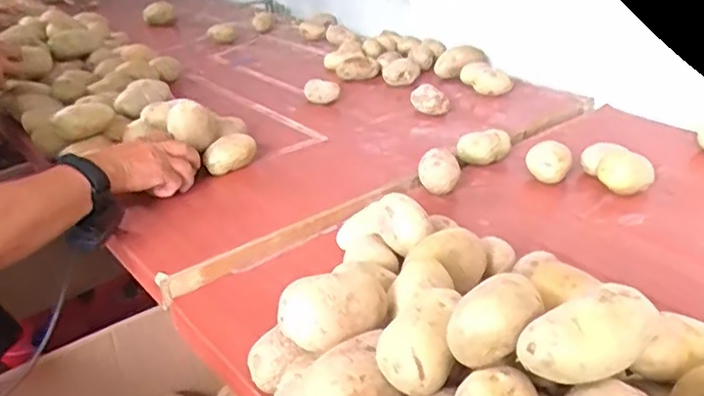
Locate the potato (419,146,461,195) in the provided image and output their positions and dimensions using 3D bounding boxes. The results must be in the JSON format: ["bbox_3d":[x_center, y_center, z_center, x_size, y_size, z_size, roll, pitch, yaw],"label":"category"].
[{"bbox_3d":[0.108,-0.030,0.780,0.047,0.049,0.048,-2,29,0],"label":"potato"}]

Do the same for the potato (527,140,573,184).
[{"bbox_3d":[0.251,-0.040,0.799,0.052,0.049,0.053,6,30,14],"label":"potato"}]

